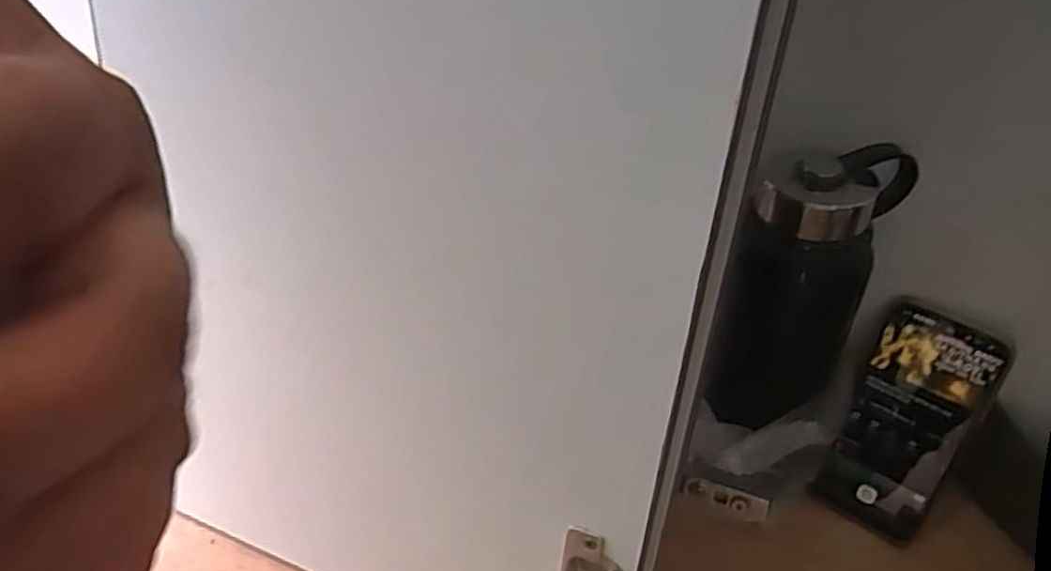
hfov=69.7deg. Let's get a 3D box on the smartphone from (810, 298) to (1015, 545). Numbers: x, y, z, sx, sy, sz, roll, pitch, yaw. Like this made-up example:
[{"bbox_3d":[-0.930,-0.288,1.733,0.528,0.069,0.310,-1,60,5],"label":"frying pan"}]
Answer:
[{"bbox_3d":[0.262,0.099,0.524,0.074,0.167,0.011,28,26,29],"label":"smartphone"}]

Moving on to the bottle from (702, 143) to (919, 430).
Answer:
[{"bbox_3d":[0.174,0.004,0.473,0.062,0.192,0.073,31,32,31],"label":"bottle"}]

